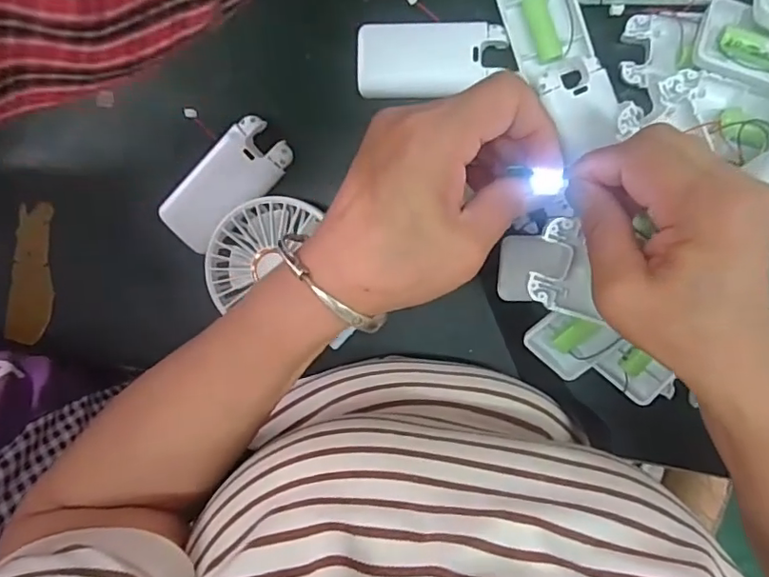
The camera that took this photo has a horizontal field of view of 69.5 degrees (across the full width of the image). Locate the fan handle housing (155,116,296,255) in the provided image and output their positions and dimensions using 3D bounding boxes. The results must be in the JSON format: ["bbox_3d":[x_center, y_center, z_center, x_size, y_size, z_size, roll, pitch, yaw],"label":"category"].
[{"bbox_3d":[-0.106,-0.069,0.369,0.094,0.021,0.044,-42,95,10],"label":"fan handle housing"}]

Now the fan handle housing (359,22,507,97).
[{"bbox_3d":[0.029,-0.144,0.351,0.090,0.020,0.042,-1,100,4],"label":"fan handle housing"}]

